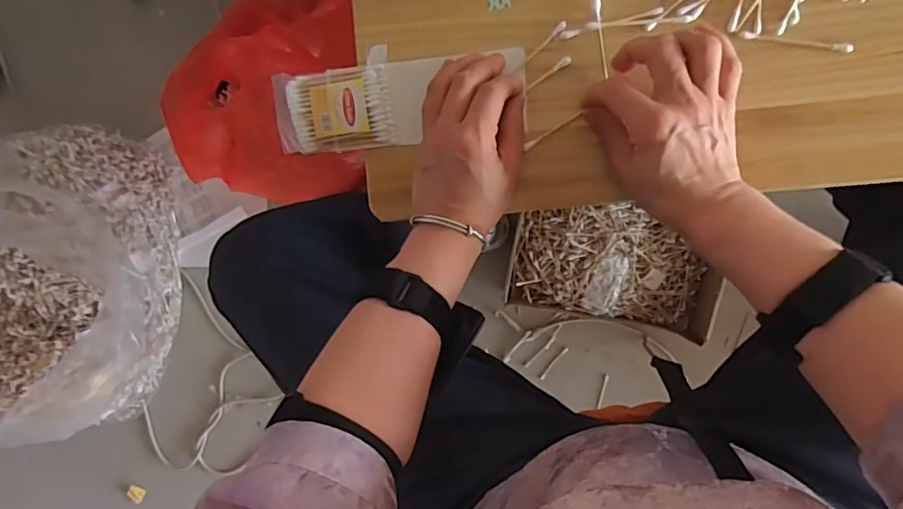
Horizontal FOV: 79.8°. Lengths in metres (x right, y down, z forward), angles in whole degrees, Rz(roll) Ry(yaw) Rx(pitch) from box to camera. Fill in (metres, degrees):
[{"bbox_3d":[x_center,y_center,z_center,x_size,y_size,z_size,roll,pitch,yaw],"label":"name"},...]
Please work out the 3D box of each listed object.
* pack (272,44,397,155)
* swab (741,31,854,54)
[{"bbox_3d":[-0.094,-0.121,0.432,0.091,0.017,0.074,-6,92,10],"label":"pack"},{"bbox_3d":[0.243,-0.150,0.379,0.074,0.004,0.006,11,94,9],"label":"swab"}]

